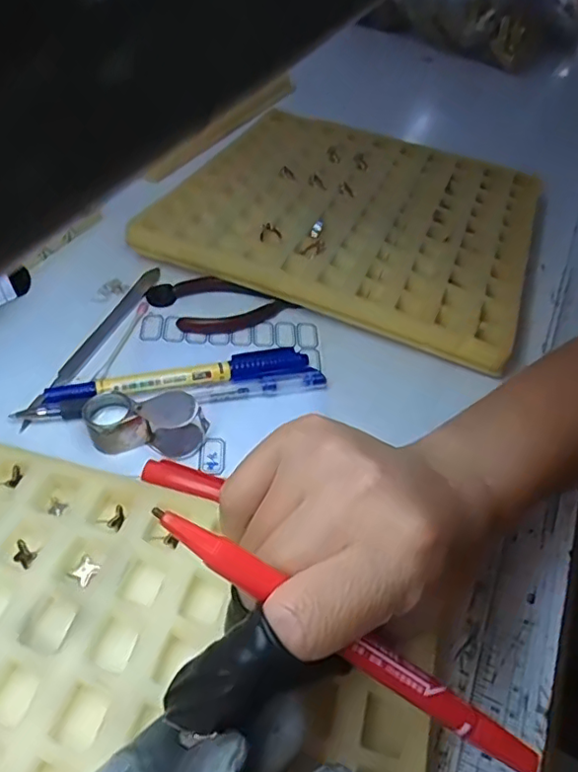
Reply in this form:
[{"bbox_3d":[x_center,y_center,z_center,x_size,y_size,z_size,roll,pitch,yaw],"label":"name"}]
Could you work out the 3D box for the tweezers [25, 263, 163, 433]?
[{"bbox_3d":[-0.114,-0.029,0.346,0.011,0.014,0.148,15,46,7],"label":"tweezers"}]

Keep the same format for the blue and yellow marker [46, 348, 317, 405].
[{"bbox_3d":[-0.059,-0.005,0.322,0.141,0.009,0.018,-8,48,-15],"label":"blue and yellow marker"}]

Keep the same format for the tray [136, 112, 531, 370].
[{"bbox_3d":[0.053,-0.132,0.443,0.256,0.027,0.247,18,47,10],"label":"tray"}]

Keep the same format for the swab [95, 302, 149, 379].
[{"bbox_3d":[-0.098,-0.029,0.343,0.005,0.004,0.069,12,46,4],"label":"swab"}]

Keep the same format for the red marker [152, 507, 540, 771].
[{"bbox_3d":[0.018,0.073,0.164,0.132,0.006,0.009,35,48,-4],"label":"red marker"}]

